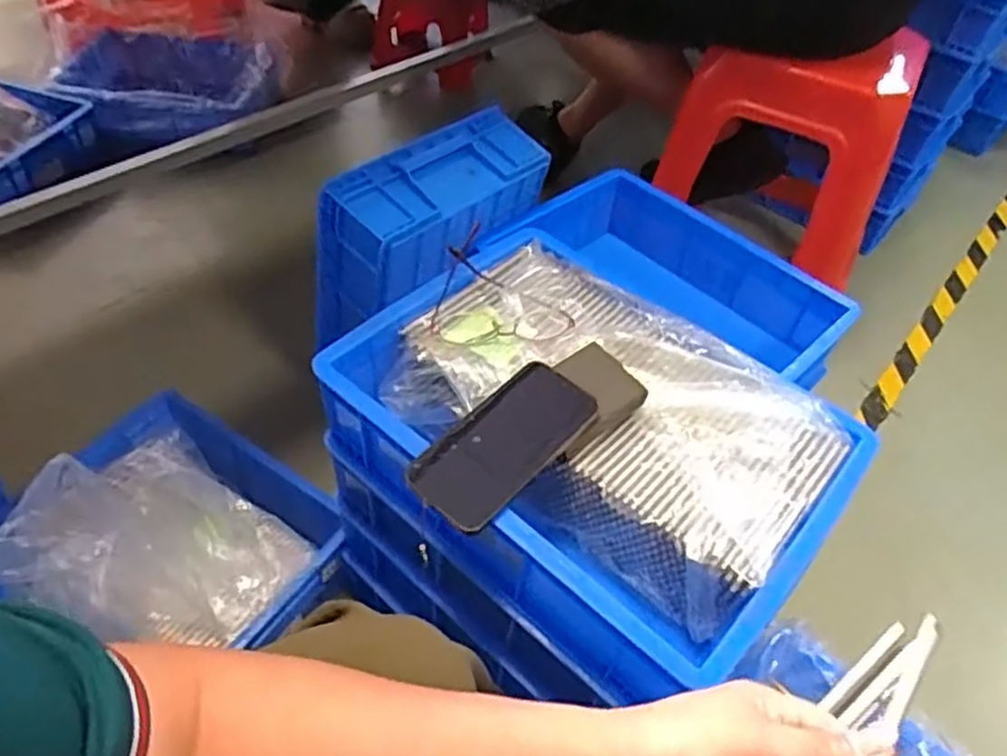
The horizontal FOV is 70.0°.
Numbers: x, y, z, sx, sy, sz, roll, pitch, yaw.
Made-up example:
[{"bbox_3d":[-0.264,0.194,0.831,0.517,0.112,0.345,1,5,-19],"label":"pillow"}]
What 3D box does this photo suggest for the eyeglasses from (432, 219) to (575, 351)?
[{"bbox_3d":[-0.001,-0.090,0.711,0.134,0.041,0.127,2,48,-5],"label":"eyeglasses"}]

